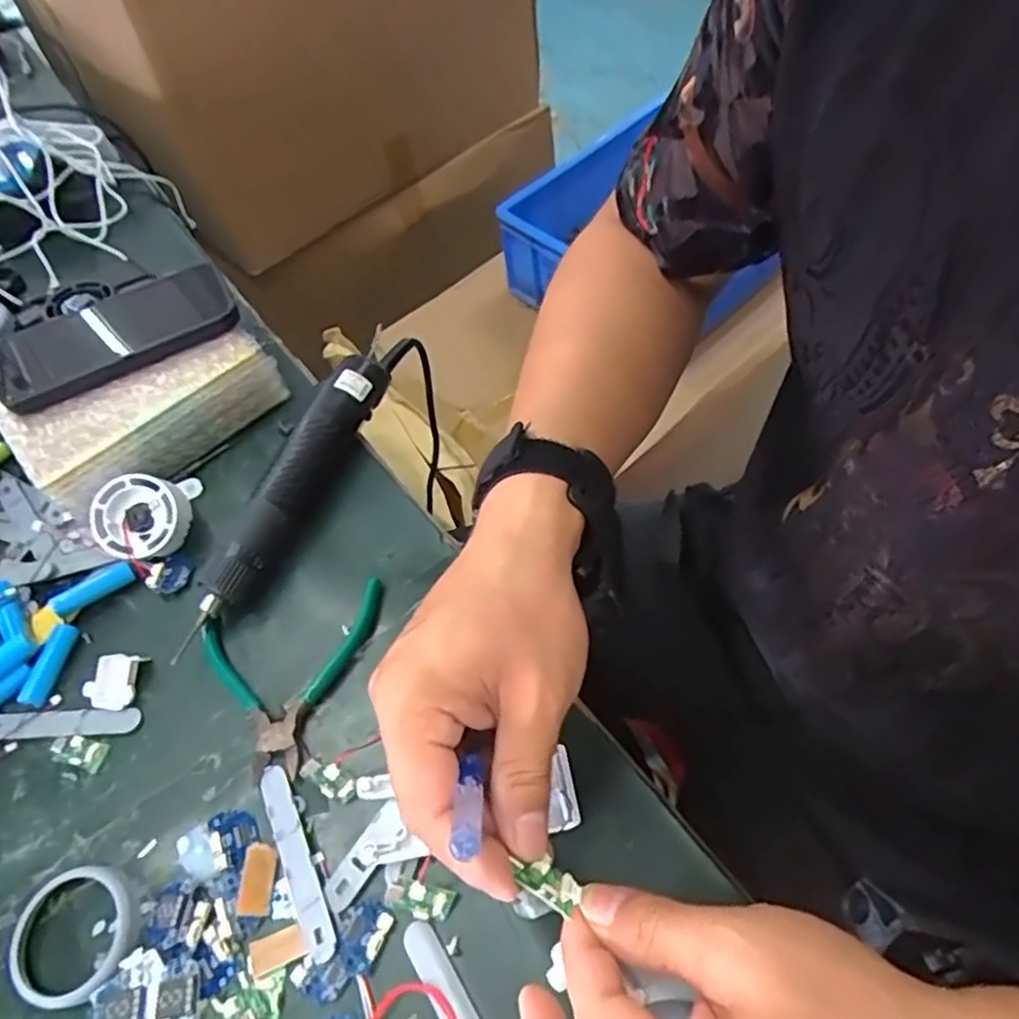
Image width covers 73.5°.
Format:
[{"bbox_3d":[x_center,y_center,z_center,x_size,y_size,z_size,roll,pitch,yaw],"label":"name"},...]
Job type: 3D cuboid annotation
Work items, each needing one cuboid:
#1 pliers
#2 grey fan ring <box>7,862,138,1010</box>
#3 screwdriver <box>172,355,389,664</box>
[{"bbox_3d":[-0.122,0.098,0.391,0.105,0.013,0.099,-13,56,-2],"label":"pliers"},{"bbox_3d":[-0.212,0.207,0.331,0.057,0.011,0.058,-3,56,4],"label":"grey fan ring"},{"bbox_3d":[-0.142,-0.018,0.453,0.041,0.044,0.213,16,60,16],"label":"screwdriver"}]

